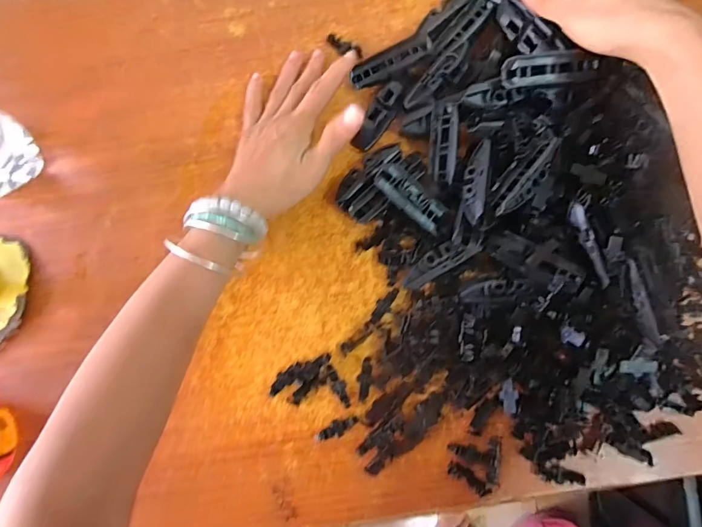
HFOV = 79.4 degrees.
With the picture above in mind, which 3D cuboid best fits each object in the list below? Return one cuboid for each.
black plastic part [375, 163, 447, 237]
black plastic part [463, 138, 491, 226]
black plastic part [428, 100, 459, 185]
[{"bbox_3d":[0.047,-0.050,0.324,0.063,0.009,0.023,39,85,-12],"label":"black plastic part"},{"bbox_3d":[0.094,-0.061,0.318,0.014,0.022,0.064,9,82,4],"label":"black plastic part"},{"bbox_3d":[0.074,-0.098,0.336,0.020,0.015,0.065,4,82,3],"label":"black plastic part"}]

